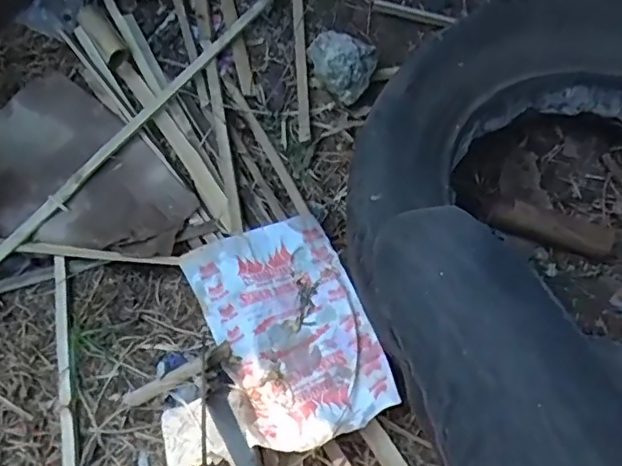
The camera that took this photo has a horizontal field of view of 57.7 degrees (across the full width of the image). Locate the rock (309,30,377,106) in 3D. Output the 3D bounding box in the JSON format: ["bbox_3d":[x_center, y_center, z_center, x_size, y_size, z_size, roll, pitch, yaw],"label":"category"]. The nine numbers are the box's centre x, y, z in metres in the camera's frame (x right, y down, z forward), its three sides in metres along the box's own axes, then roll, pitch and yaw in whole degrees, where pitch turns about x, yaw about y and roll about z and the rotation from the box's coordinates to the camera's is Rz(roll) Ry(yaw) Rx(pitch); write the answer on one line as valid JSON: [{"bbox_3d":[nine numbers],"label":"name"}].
[{"bbox_3d":[0.046,-0.276,0.911,0.115,0.053,0.101,32,68,14],"label":"rock"}]

